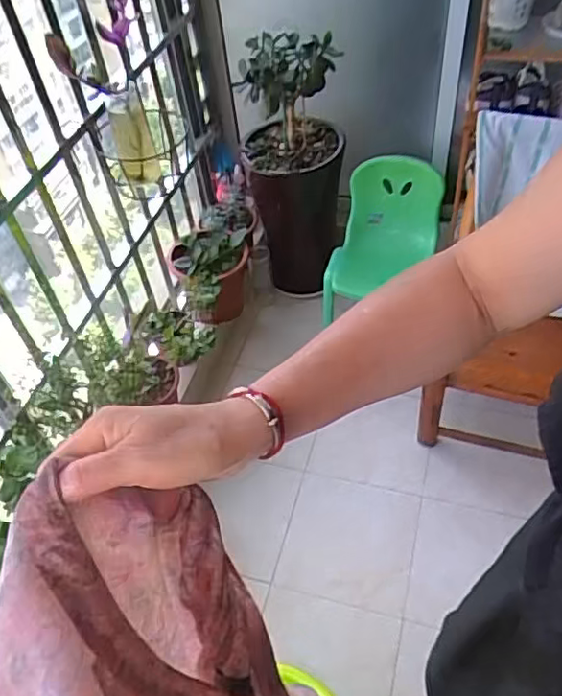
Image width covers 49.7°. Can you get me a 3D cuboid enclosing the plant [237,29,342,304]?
[{"bbox_3d":[0.043,-0.491,1.774,0.285,0.783,0.274,-6,49,1],"label":"plant"}]

